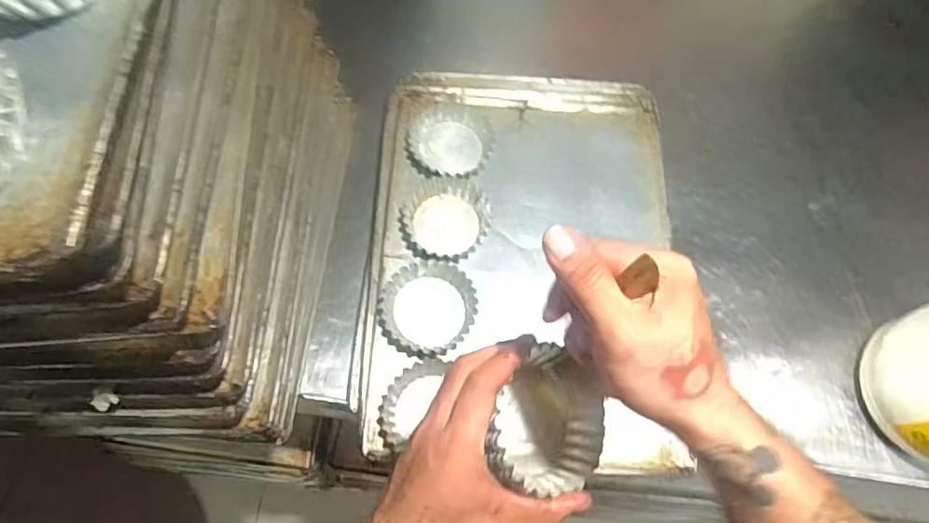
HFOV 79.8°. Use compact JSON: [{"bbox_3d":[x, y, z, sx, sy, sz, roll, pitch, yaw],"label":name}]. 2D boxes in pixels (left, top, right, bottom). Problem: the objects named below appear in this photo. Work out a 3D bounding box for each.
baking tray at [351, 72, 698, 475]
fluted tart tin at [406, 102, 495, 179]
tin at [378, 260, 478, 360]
[{"bbox_3d":[0.066,-0.028,0.645,0.351,0.031,0.496,3,66,1],"label":"baking tray"},{"bbox_3d":[-0.018,-0.147,0.690,0.103,0.022,0.108,0,66,-1],"label":"fluted tart tin"},{"bbox_3d":[-0.041,0.050,0.603,0.098,0.032,0.102,0,66,-1],"label":"tin"}]

